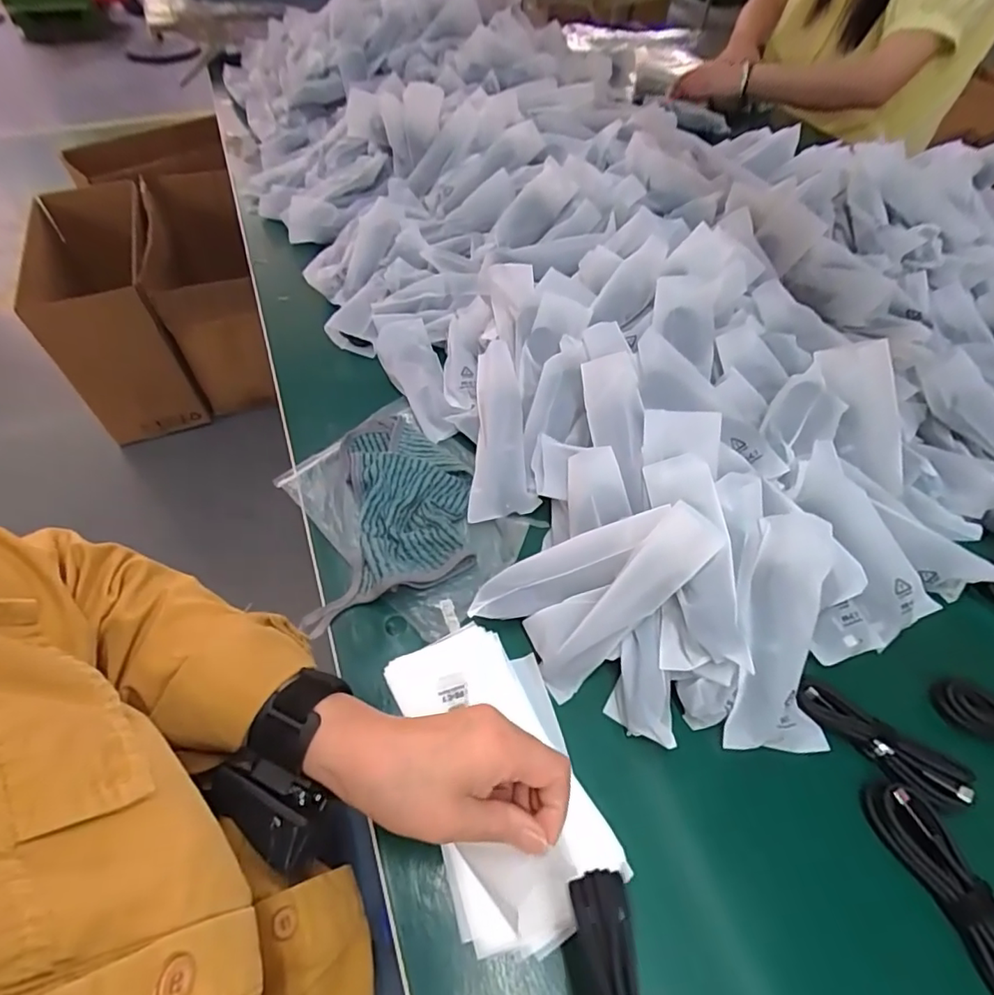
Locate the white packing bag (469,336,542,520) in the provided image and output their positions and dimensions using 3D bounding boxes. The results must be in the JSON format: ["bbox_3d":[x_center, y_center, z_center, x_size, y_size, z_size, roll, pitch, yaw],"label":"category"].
[{"bbox_3d":[0.003,-0.060,0.480,0.052,0.017,0.164,-1,73,-3],"label":"white packing bag"}]

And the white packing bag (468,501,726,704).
[{"bbox_3d":[0.063,0.052,0.372,0.148,0.030,0.087,-48,61,12],"label":"white packing bag"}]

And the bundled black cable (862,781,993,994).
[{"bbox_3d":[0.260,0.220,0.312,0.031,0.022,0.113,-17,55,-14],"label":"bundled black cable"}]

